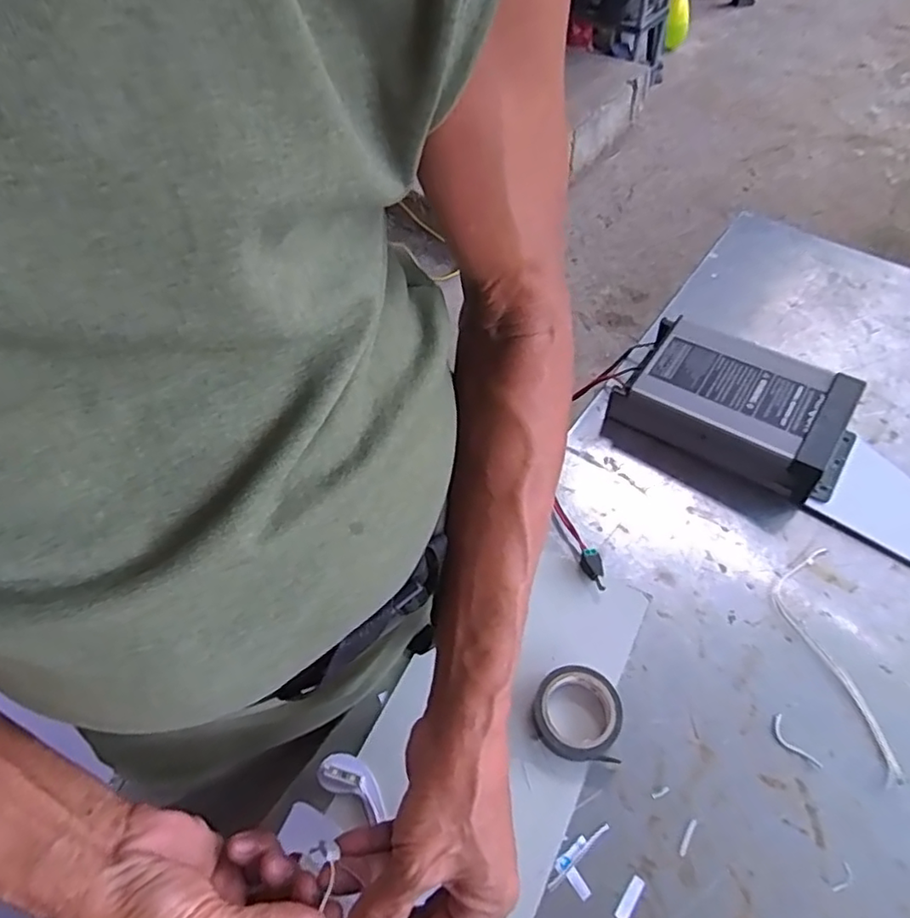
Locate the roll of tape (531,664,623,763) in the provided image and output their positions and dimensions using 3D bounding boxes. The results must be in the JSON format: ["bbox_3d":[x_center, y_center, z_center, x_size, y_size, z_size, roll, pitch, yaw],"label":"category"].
[{"bbox_3d":[0.082,0.172,0.413,0.058,0.023,0.055,-1,56,1],"label":"roll of tape"}]

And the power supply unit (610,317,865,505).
[{"bbox_3d":[0.248,-0.047,0.530,0.188,0.054,0.110,29,62,19],"label":"power supply unit"}]

